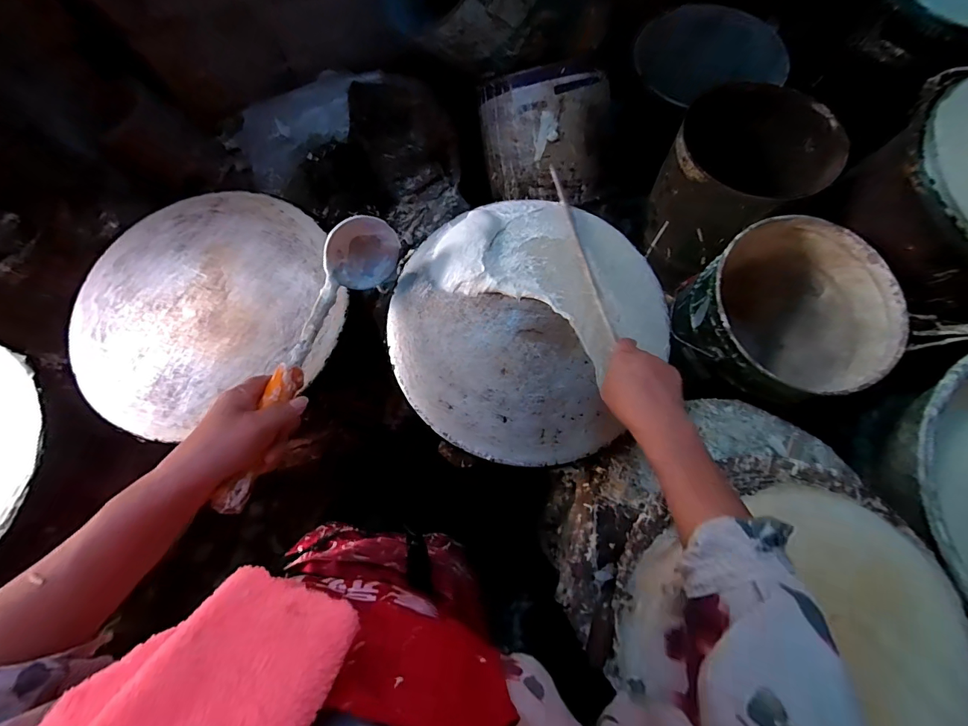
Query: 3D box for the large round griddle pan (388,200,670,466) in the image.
[{"bbox_3d":[0.052,-0.061,0.562,0.339,0.030,0.351,0,74,-1],"label":"large round griddle pan"}]

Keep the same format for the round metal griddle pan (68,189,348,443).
[{"bbox_3d":[-0.384,-0.090,0.578,0.341,0.023,0.327,0,74,-1],"label":"round metal griddle pan"}]

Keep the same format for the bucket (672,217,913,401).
[{"bbox_3d":[0.481,-0.067,0.749,0.267,0.244,0.286,0,74,-1],"label":"bucket"}]

